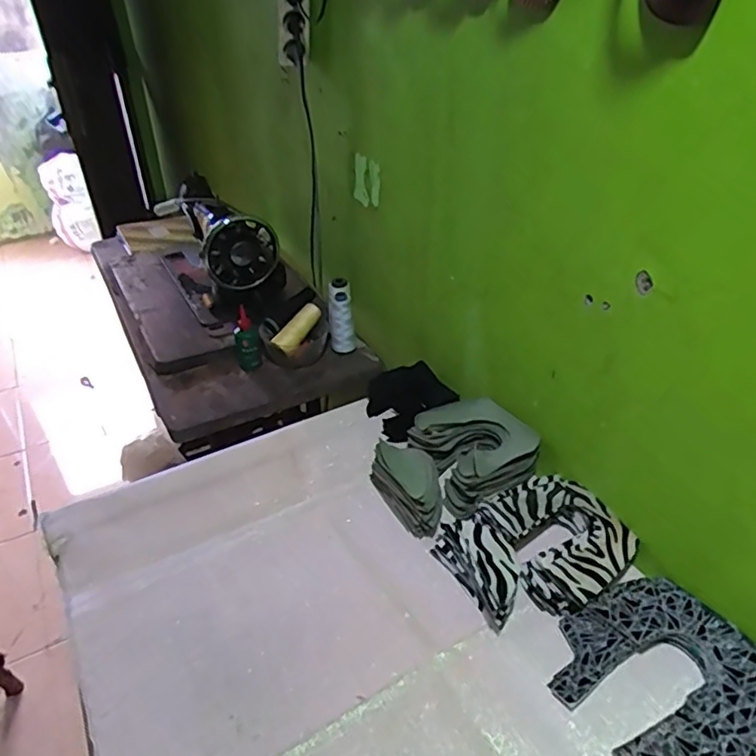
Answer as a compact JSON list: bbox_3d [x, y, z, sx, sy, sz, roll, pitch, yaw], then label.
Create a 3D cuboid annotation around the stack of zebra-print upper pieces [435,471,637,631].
[{"bbox_3d":[0.189,0.196,0.705,0.203,0.049,0.168,-20,40,-22],"label":"stack of zebra-print upper pieces"}]

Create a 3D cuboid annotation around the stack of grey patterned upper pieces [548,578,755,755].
[{"bbox_3d":[0.282,0.294,0.582,0.181,0.029,0.188,-22,41,-24],"label":"stack of grey patterned upper pieces"}]

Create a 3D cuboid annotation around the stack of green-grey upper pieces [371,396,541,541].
[{"bbox_3d":[0.106,0.110,0.819,0.215,0.061,0.160,-23,41,-25],"label":"stack of green-grey upper pieces"}]

